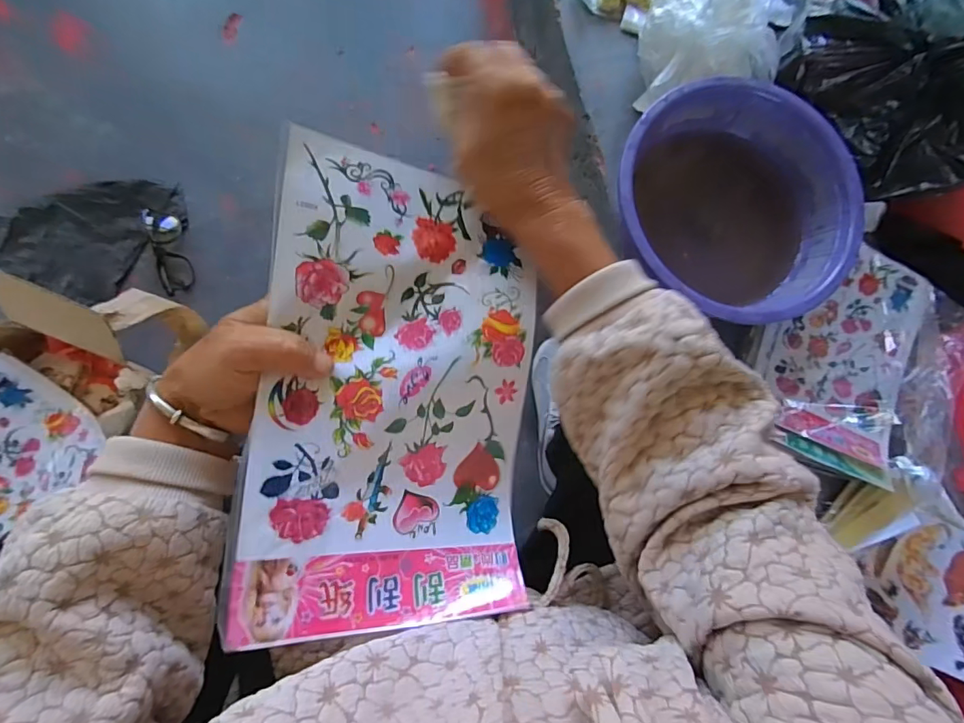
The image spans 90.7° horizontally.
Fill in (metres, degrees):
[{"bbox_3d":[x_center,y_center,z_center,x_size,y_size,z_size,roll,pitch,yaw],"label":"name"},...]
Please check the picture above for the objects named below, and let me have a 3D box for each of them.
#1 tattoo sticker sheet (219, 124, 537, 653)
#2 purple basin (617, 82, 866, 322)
[{"bbox_3d":[-0.046,0.014,0.289,0.162,0.026,0.270,7,83,-22],"label":"tattoo sticker sheet"},{"bbox_3d":[0.289,-0.181,0.573,0.267,0.090,0.269,1,82,-6],"label":"purple basin"}]

